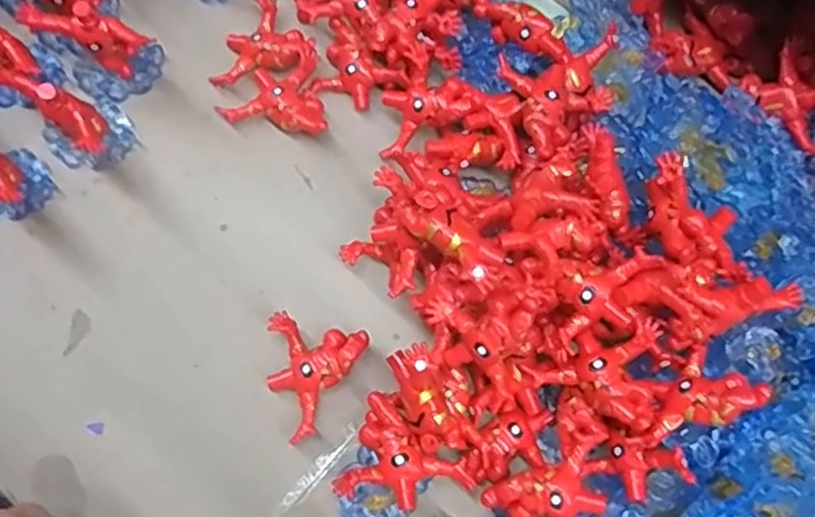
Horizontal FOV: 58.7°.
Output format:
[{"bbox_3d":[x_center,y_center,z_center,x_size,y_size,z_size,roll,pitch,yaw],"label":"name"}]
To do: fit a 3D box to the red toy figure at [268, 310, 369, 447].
[{"bbox_3d":[-0.040,0.049,0.288,0.038,0.014,0.046,15,73,1],"label":"red toy figure"}]

